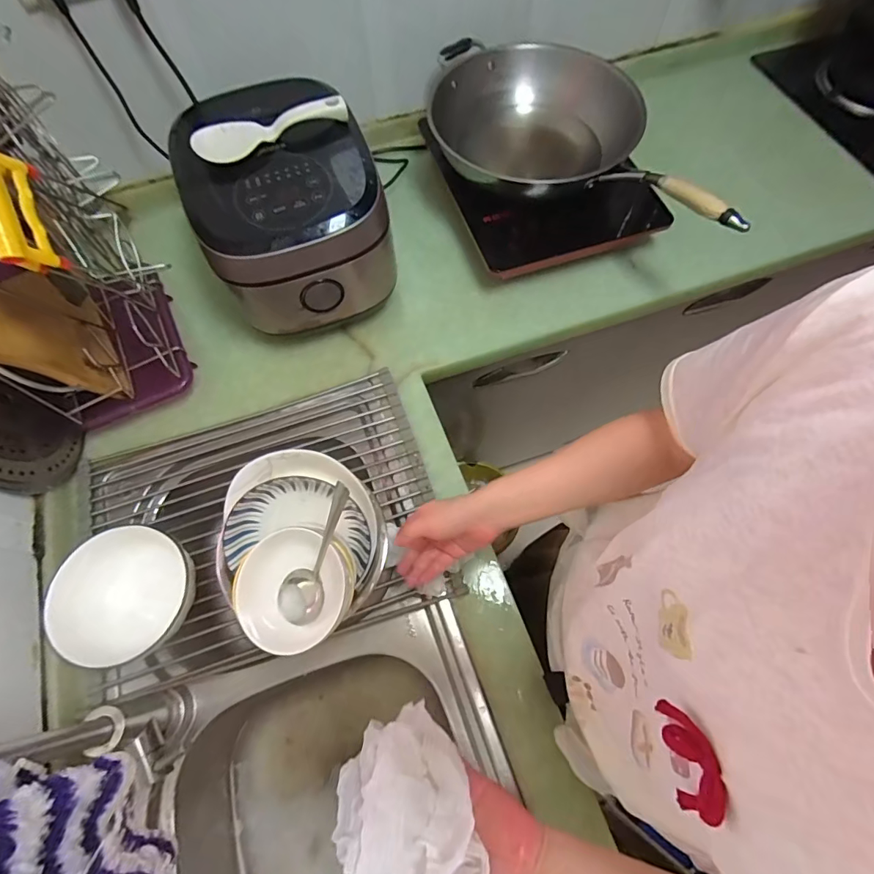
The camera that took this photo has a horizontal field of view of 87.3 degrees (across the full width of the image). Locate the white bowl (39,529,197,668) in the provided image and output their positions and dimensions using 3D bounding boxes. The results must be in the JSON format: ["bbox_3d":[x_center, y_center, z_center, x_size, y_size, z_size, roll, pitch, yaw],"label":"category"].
[{"bbox_3d":[-0.362,0.189,0.548,0.135,0.100,0.140,0,67,1],"label":"white bowl"}]

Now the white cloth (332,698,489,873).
[{"bbox_3d":[-0.027,0.296,0.362,0.105,0.051,0.128,-12,67,-4],"label":"white cloth"}]

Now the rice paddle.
[{"bbox_3d":[-0.217,-0.405,0.601,0.198,0.025,0.051,-25,68,-9],"label":"rice paddle"}]

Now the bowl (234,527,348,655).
[{"bbox_3d":[-0.148,0.153,0.467,0.103,0.049,0.115,5,67,3],"label":"bowl"}]

